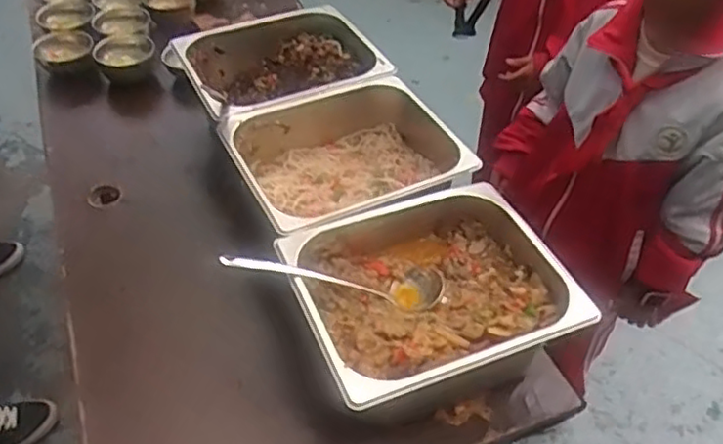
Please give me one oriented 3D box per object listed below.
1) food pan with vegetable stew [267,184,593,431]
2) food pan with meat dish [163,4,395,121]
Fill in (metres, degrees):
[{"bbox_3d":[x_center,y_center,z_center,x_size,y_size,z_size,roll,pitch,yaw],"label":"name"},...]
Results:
[{"bbox_3d":[0.084,0.102,0.858,0.330,0.130,0.274,-17,49,-17],"label":"food pan with vegetable stew"},{"bbox_3d":[-0.147,-0.254,1.206,0.320,0.144,0.289,-20,50,-19],"label":"food pan with meat dish"}]

